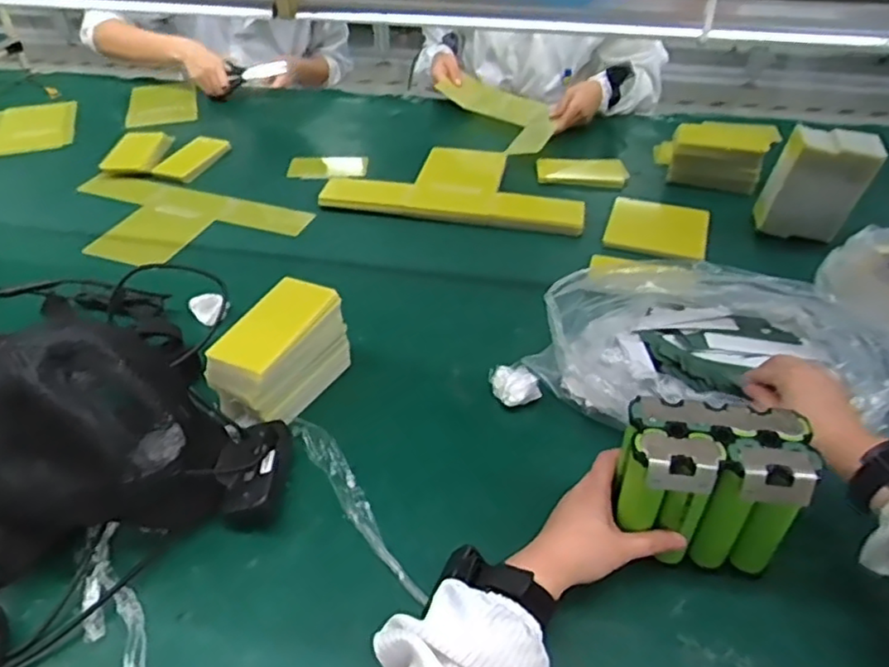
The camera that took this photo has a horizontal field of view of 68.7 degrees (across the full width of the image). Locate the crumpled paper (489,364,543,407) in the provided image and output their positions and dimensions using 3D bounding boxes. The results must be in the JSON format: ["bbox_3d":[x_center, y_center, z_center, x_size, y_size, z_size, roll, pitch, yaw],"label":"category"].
[{"bbox_3d":[0.080,0.058,0.734,0.047,0.033,0.049,-13,42,-15],"label":"crumpled paper"}]

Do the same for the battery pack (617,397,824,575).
[{"bbox_3d":[0.216,0.129,0.545,0.135,0.130,0.076,6,41,7],"label":"battery pack"}]

